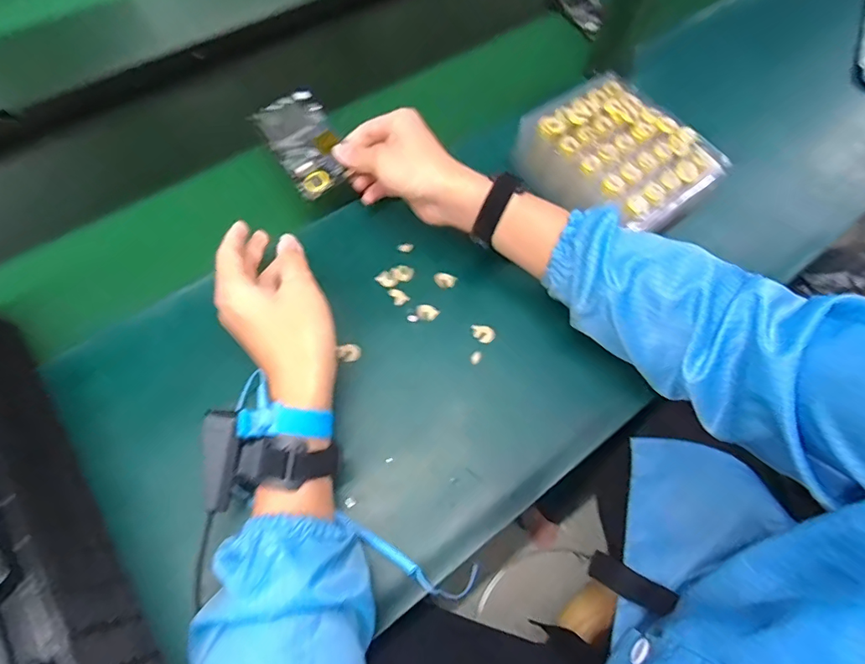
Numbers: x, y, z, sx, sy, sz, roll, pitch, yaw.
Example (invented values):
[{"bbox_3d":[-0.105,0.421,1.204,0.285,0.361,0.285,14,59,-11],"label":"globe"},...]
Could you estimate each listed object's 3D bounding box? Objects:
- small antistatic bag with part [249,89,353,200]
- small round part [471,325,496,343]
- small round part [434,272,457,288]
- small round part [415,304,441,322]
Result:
[{"bbox_3d":[-0.130,-0.199,0.499,0.067,0.011,0.123,-35,73,-6],"label":"small antistatic bag with part"},{"bbox_3d":[0.051,0.001,0.475,0.022,0.004,0.019,2,65,-2],"label":"small round part"},{"bbox_3d":[0.013,-0.053,0.495,0.023,0.005,0.016,18,65,6],"label":"small round part"},{"bbox_3d":[-0.005,-0.020,0.481,0.023,0.004,0.016,16,65,5],"label":"small round part"}]

